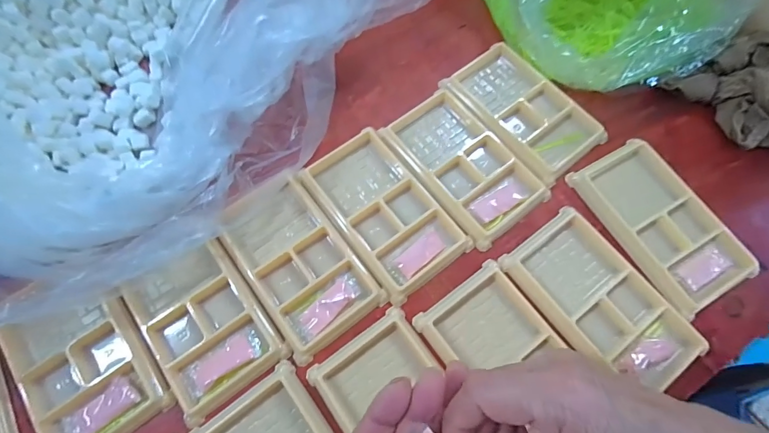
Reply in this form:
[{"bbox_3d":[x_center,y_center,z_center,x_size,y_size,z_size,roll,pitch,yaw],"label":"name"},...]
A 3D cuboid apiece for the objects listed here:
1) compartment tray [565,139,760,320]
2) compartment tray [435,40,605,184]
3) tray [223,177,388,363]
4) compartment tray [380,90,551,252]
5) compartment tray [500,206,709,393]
[{"bbox_3d":[0.223,0.004,0.309,0.075,0.014,0.135,-28,73,-11],"label":"compartment tray"},{"bbox_3d":[0.124,-0.097,0.346,0.080,0.013,0.134,-36,74,-14],"label":"compartment tray"},{"bbox_3d":[-0.067,0.034,0.295,0.076,0.016,0.130,-34,74,-13],"label":"tray"},{"bbox_3d":[0.068,-0.046,0.325,0.076,0.010,0.132,-36,74,-14],"label":"compartment tray"},{"bbox_3d":[0.161,0.064,0.285,0.072,0.012,0.133,-34,74,-13],"label":"compartment tray"}]

